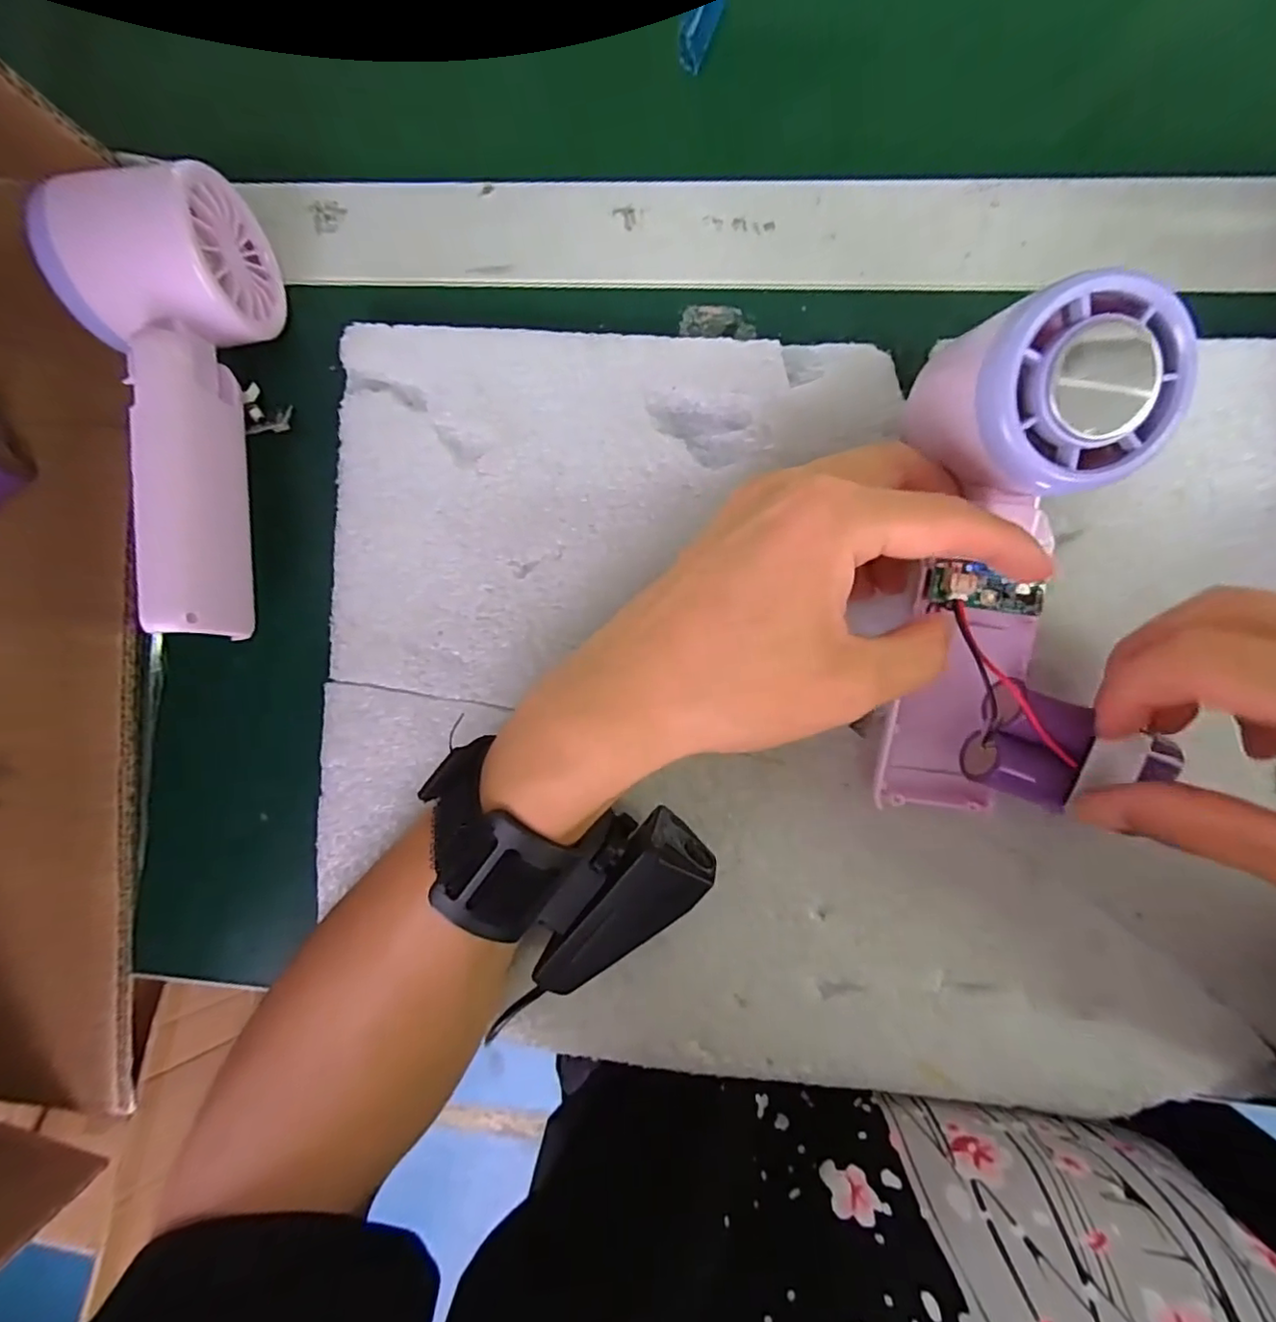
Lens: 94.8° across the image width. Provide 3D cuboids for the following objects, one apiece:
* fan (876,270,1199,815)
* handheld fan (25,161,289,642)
[{"bbox_3d":[0.120,-0.024,0.188,0.073,0.044,0.163,-1,111,5],"label":"fan"},{"bbox_3d":[-0.169,-0.091,0.215,0.050,0.047,0.164,-3,92,7],"label":"handheld fan"}]

